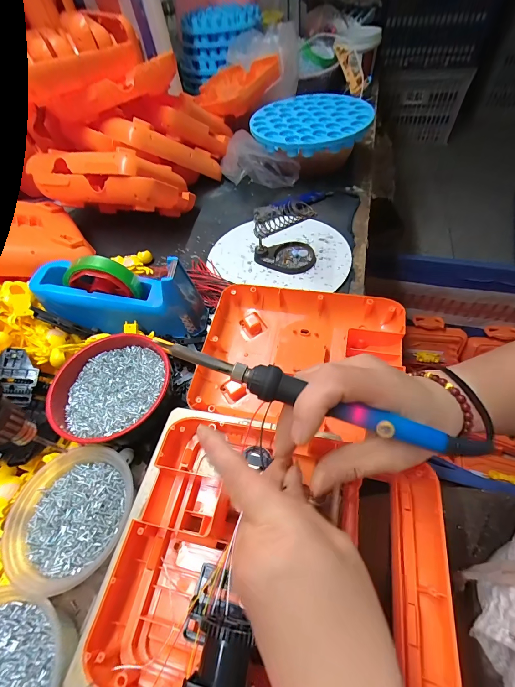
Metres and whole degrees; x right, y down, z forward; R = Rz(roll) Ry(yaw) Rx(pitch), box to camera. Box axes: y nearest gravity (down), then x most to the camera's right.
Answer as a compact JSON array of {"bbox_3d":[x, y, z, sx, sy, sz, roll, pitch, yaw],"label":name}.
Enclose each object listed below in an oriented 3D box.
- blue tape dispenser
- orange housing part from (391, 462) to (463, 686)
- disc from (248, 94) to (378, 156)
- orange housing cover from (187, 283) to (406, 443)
[{"bbox_3d":[-0.171,-0.064,0.393,0.212,0.097,0.063,9,54,-9],"label":"blue tape dispenser"},{"bbox_3d":[0.113,0.165,0.206,0.037,0.020,0.162,8,56,11],"label":"orange housing part"},{"bbox_3d":[0.101,-0.417,0.584,0.215,0.030,0.195,-4,54,3],"label":"disc"},{"bbox_3d":[0.049,0.014,0.369,0.230,0.056,0.160,7,56,10],"label":"orange housing cover"}]

